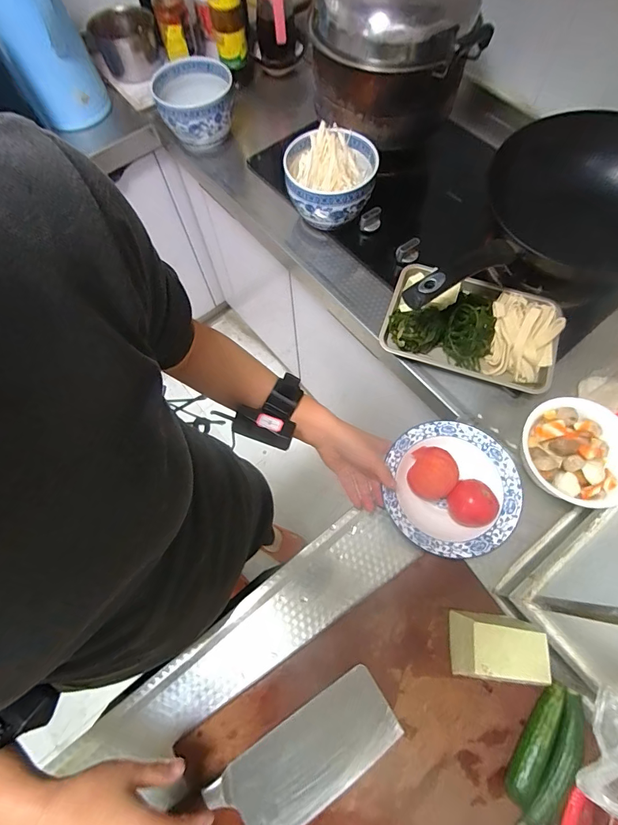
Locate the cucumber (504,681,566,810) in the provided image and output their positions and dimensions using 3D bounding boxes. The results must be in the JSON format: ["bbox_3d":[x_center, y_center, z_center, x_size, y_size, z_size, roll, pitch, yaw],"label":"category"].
[{"bbox_3d":[0.243,0.356,0.421,0.028,0.027,0.124,28,72,13],"label":"cucumber"}]

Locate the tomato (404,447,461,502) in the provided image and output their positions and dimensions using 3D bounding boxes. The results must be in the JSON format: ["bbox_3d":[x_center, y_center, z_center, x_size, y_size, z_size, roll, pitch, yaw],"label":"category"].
[{"bbox_3d":[0.167,0.085,0.528,0.061,0.065,0.063,-1,68,2],"label":"tomato"}]

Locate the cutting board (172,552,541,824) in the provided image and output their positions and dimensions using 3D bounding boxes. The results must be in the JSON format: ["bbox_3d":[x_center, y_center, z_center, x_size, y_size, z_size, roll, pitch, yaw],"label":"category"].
[{"bbox_3d":[0.085,0.385,0.429,0.398,0.018,0.281,-32,70,-10],"label":"cutting board"}]

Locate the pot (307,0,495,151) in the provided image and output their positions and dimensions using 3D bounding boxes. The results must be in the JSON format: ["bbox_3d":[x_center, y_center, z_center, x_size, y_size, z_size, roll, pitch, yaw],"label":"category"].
[{"bbox_3d":[0.137,-0.622,0.646,0.259,0.187,0.242,2,68,3],"label":"pot"}]

